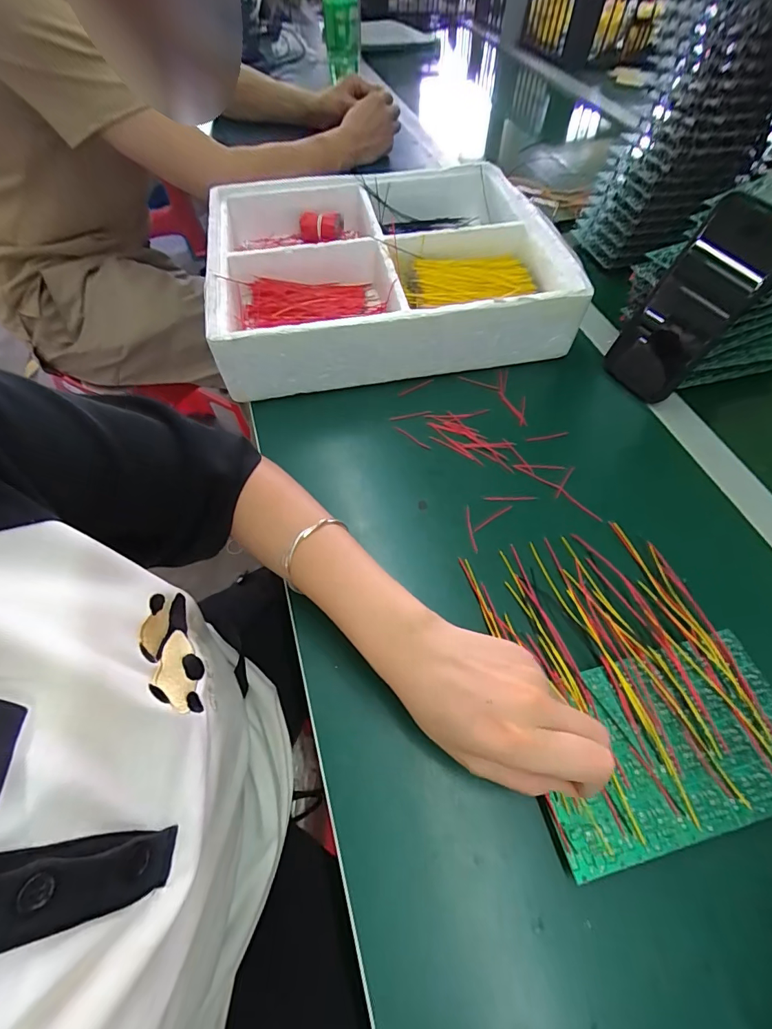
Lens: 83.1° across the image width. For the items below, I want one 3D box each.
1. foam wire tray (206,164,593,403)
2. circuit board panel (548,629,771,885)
[{"bbox_3d":[-0.007,-0.303,0.524,0.377,0.084,0.337,-8,59,-5],"label":"foam wire tray"},{"bbox_3d":[0.178,0.144,0.277,0.168,0.012,0.101,-11,58,-10],"label":"circuit board panel"}]

